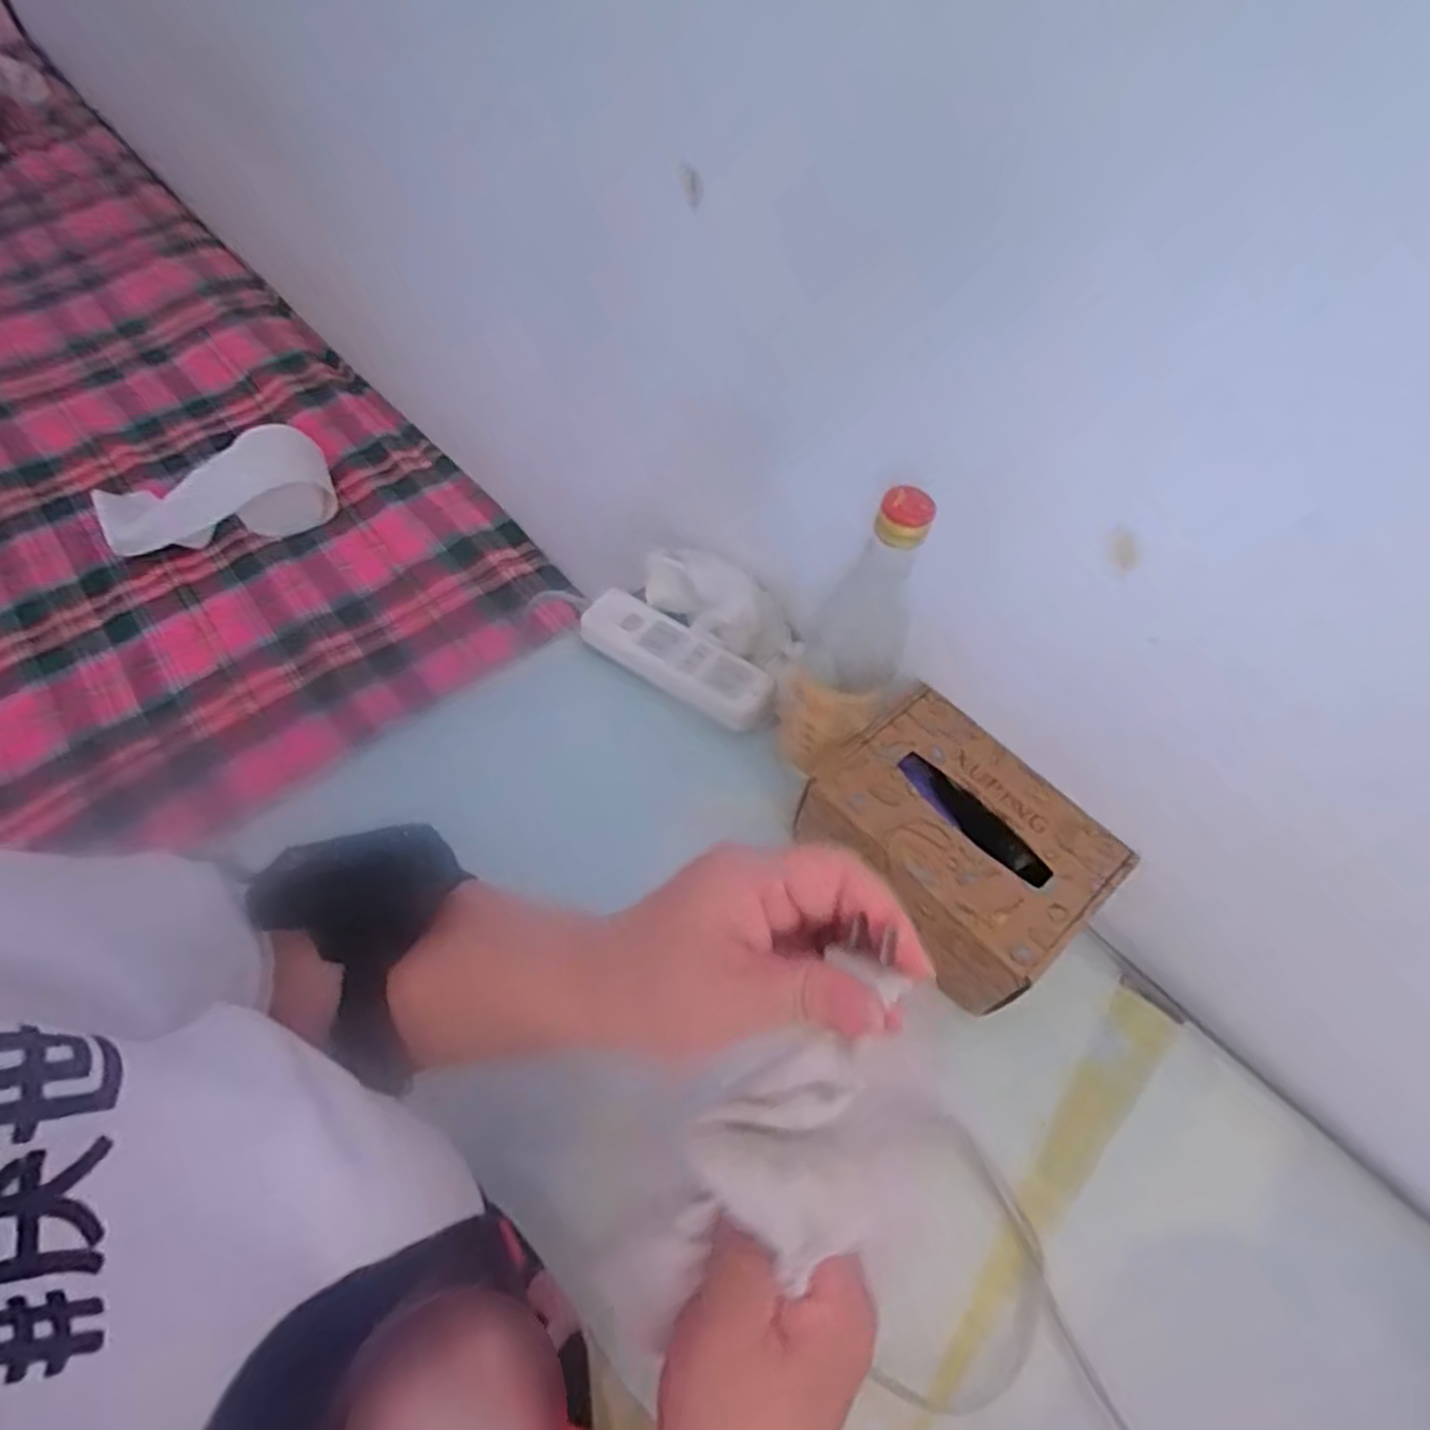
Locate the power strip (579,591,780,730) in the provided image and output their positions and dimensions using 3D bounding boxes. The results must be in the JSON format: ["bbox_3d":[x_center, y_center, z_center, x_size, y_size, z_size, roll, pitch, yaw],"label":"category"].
[{"bbox_3d":[-0.030,-0.049,0.653,0.173,0.034,0.060,29,58,13],"label":"power strip"}]

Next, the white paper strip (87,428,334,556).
[{"bbox_3d":[-0.654,-0.290,1.000,0.292,0.085,0.132,-13,58,-15],"label":"white paper strip"}]

